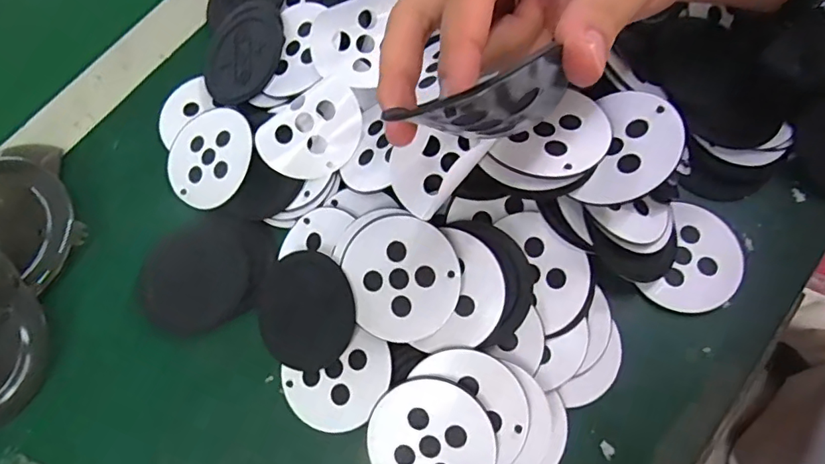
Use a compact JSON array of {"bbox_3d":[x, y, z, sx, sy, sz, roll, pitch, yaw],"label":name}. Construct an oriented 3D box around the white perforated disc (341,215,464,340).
[{"bbox_3d":[-0.005,0.022,0.255,0.058,0.004,0.058,-1,87,19],"label":"white perforated disc"}]

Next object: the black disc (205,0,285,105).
[{"bbox_3d":[-0.106,-0.115,0.322,0.057,0.005,0.071,1,79,23],"label":"black disc"}]

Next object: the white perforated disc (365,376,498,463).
[{"bbox_3d":[0.009,0.103,0.248,0.061,0.004,0.060,-1,87,12],"label":"white perforated disc"}]

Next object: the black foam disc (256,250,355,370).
[{"bbox_3d":[-0.058,0.042,0.275,0.059,0.005,0.060,-2,84,24],"label":"black foam disc"}]

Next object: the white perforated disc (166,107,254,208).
[{"bbox_3d":[-0.123,-0.046,0.308,0.058,0.004,0.061,-3,81,20],"label":"white perforated disc"}]

